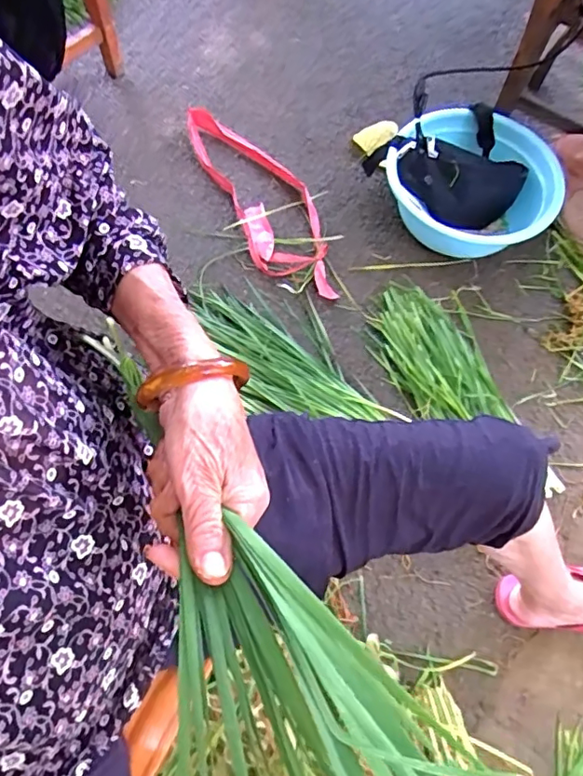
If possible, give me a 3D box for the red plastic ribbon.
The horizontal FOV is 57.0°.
[{"bbox_3d":[-0.055,-0.378,1.056,0.154,0.033,0.520,-23,70,-10],"label":"red plastic ribbon"}]

